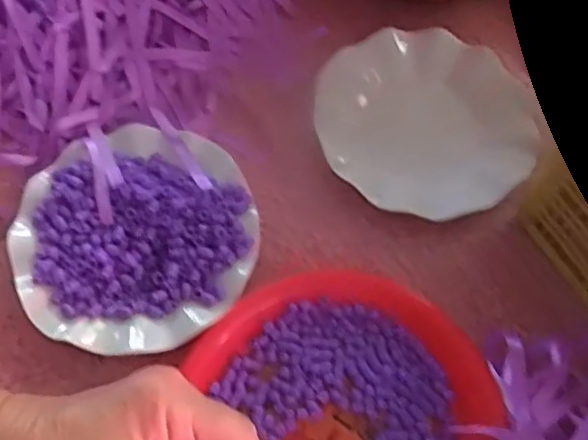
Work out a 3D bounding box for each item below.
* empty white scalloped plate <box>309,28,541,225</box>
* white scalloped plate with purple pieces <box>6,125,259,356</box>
[{"bbox_3d":[0.119,-0.084,0.537,0.189,0.028,0.178,1,66,-2],"label":"empty white scalloped plate"},{"bbox_3d":[-0.122,0.012,0.478,0.177,0.043,0.179,1,66,-2],"label":"white scalloped plate with purple pieces"}]

